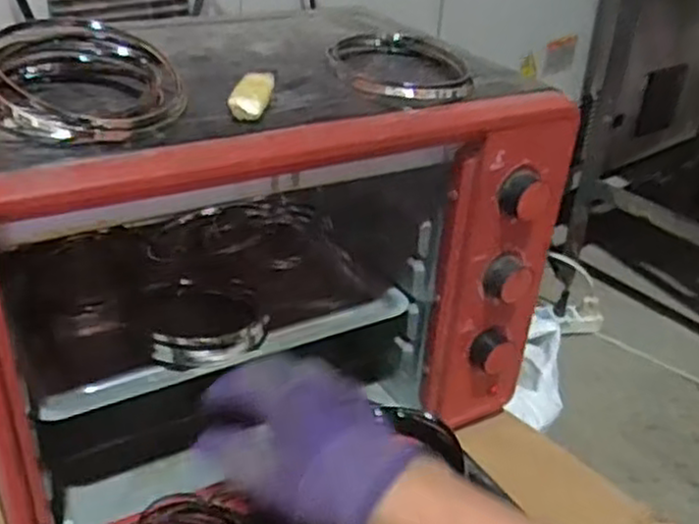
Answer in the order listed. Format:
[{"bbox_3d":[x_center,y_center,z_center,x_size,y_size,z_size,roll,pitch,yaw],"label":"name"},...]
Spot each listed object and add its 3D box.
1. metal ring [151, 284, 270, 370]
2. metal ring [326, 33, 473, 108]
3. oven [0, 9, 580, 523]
[{"bbox_3d":[-0.114,0.050,0.592,0.089,0.022,0.095,3,32,-2],"label":"metal ring"},{"bbox_3d":[0.038,-0.148,0.553,0.089,0.012,0.106,-20,48,-19],"label":"metal ring"},{"bbox_3d":[-0.027,0.059,0.526,0.423,0.333,0.517,-18,38,-31],"label":"oven"}]

